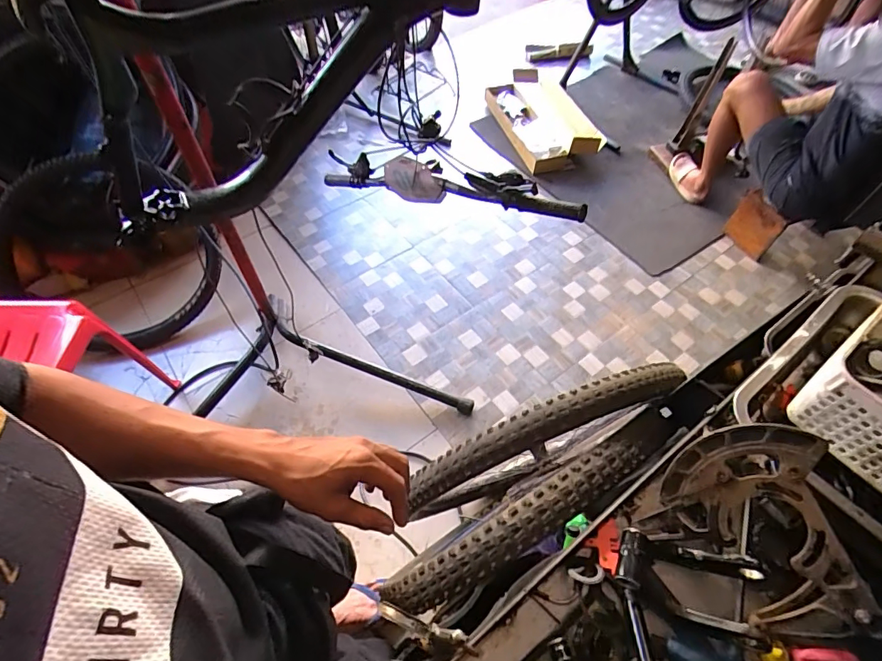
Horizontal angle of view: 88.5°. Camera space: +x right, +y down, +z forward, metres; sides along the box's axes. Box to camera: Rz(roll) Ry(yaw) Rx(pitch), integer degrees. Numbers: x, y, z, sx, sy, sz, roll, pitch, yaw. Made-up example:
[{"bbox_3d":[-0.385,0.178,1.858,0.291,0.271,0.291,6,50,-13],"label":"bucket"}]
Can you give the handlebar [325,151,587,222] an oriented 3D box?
[{"bbox_3d":[-0.032,-0.343,1.032,0.735,0.120,0.077,19,57,31],"label":"handlebar"}]

